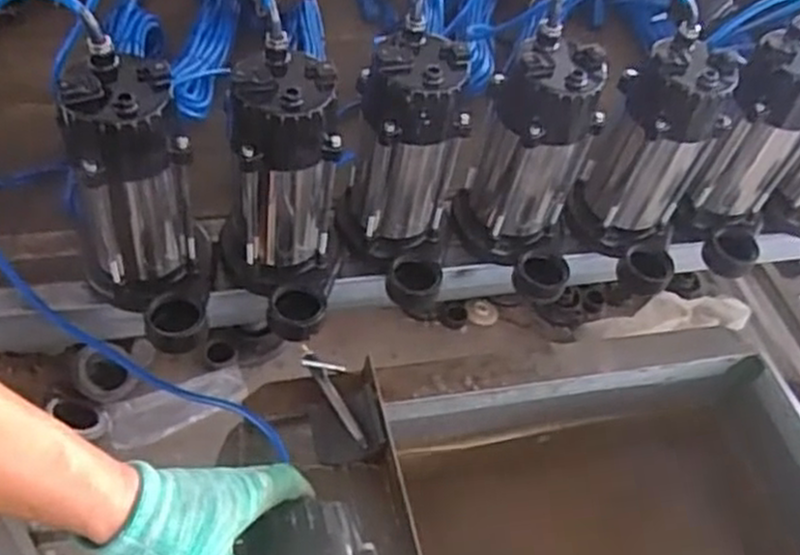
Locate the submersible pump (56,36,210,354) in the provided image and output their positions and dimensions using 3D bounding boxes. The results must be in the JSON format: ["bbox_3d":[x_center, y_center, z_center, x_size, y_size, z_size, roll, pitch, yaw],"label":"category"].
[{"bbox_3d":[-0.226,-0.058,0.673,0.112,0.234,0.144,-11,54,-18],"label":"submersible pump"}]

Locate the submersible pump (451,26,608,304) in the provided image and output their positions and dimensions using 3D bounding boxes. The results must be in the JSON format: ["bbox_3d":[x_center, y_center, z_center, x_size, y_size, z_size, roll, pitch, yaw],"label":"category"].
[{"bbox_3d":[0.131,-0.096,0.770,0.122,0.246,0.121,12,50,-1],"label":"submersible pump"}]

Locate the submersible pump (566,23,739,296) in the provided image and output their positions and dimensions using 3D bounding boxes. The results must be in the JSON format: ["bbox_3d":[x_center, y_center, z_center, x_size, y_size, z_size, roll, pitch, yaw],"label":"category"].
[{"bbox_3d":[0.263,-0.115,0.804,0.116,0.229,0.126,16,50,3],"label":"submersible pump"}]

